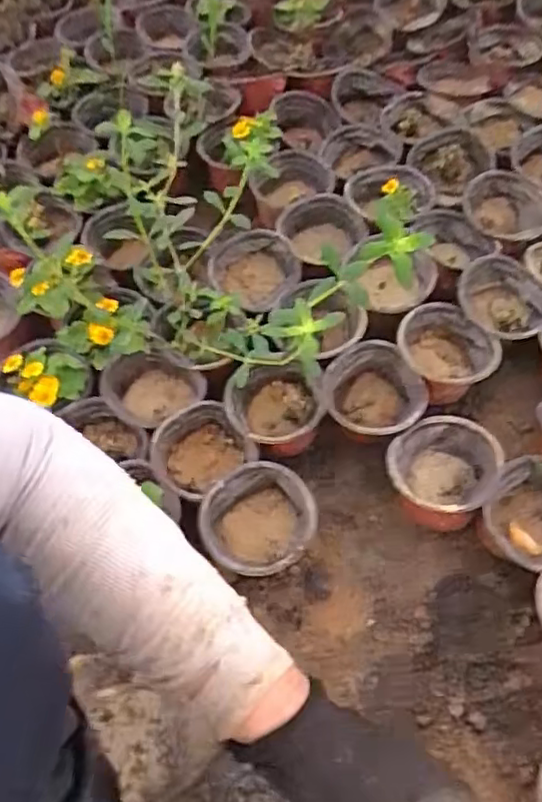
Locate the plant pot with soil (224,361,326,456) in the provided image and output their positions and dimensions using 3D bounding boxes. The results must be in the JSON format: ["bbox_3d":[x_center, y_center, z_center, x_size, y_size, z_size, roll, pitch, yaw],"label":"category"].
[{"bbox_3d":[0.005,0.009,0.650,0.090,0.072,0.089,-1,60,2],"label":"plant pot with soil"}]

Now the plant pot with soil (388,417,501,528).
[{"bbox_3d":[0.161,0.066,0.605,0.091,0.075,0.102,31,65,18],"label":"plant pot with soil"}]

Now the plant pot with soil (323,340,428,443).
[{"bbox_3d":[0.105,0.004,0.652,0.096,0.083,0.093,-1,60,2],"label":"plant pot with soil"}]

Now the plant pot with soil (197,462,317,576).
[{"bbox_3d":[-0.008,0.114,0.592,0.093,0.066,0.095,-1,60,2],"label":"plant pot with soil"}]

